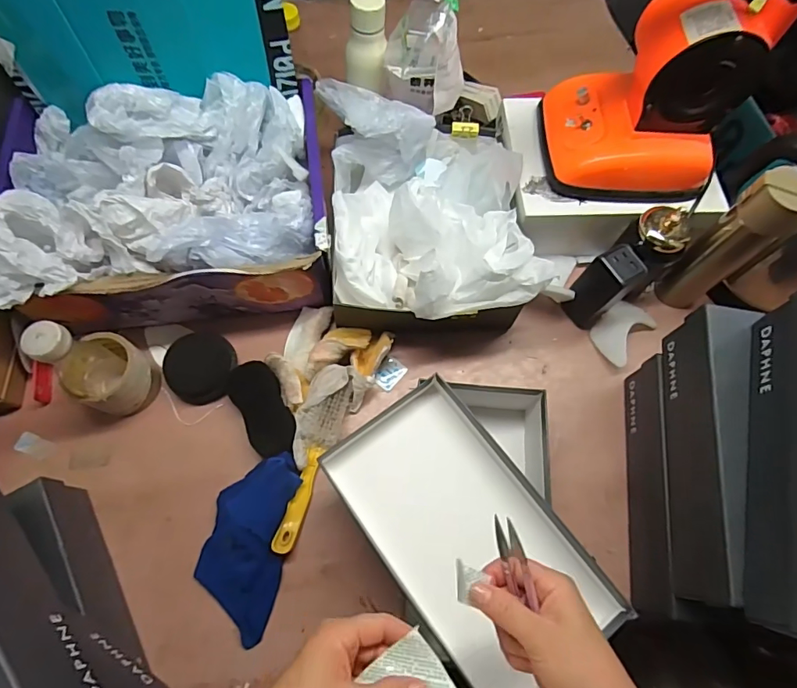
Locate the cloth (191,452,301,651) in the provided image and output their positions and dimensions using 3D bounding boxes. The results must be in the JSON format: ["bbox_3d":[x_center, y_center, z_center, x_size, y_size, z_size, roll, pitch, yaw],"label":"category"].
[{"bbox_3d":[-0.183,0.235,0.569,0.095,0.025,0.200,9,68,1],"label":"cloth"}]

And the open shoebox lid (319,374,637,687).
[{"bbox_3d":[0.073,0.197,0.501,0.175,0.046,0.309,-34,73,-15],"label":"open shoebox lid"}]

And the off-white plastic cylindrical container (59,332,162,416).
[{"bbox_3d":[-0.364,0.039,0.608,0.080,0.081,0.084,1,68,-2],"label":"off-white plastic cylindrical container"}]

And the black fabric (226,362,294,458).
[{"bbox_3d":[-0.178,0.084,0.627,0.061,0.012,0.129,-27,71,-13],"label":"black fabric"}]

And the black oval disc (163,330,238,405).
[{"bbox_3d":[-0.270,0.030,0.652,0.090,0.022,0.097,6,68,0],"label":"black oval disc"}]

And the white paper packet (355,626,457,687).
[{"bbox_3d":[0.000,0.245,0.334,0.072,0.015,0.047,-34,73,-15],"label":"white paper packet"}]

